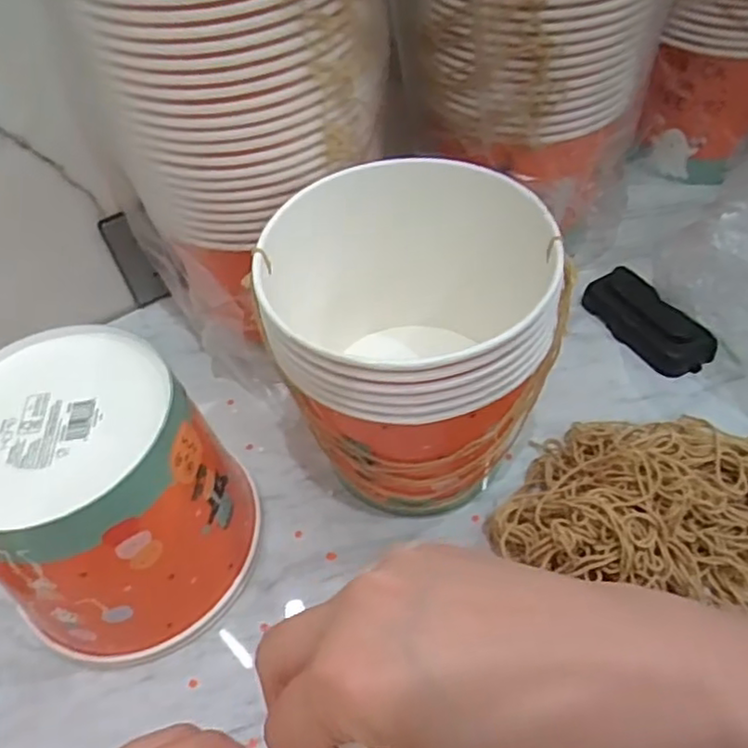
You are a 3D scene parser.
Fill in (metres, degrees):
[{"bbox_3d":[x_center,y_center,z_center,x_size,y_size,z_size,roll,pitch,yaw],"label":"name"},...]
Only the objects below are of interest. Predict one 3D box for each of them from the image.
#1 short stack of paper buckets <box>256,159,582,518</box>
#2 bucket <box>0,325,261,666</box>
[{"bbox_3d":[0.023,-0.006,0.413,0.152,0.176,0.149,-23,53,-13],"label":"short stack of paper buckets"},{"bbox_3d":[-0.159,0.074,0.391,0.148,0.140,0.141,35,62,29],"label":"bucket"}]

